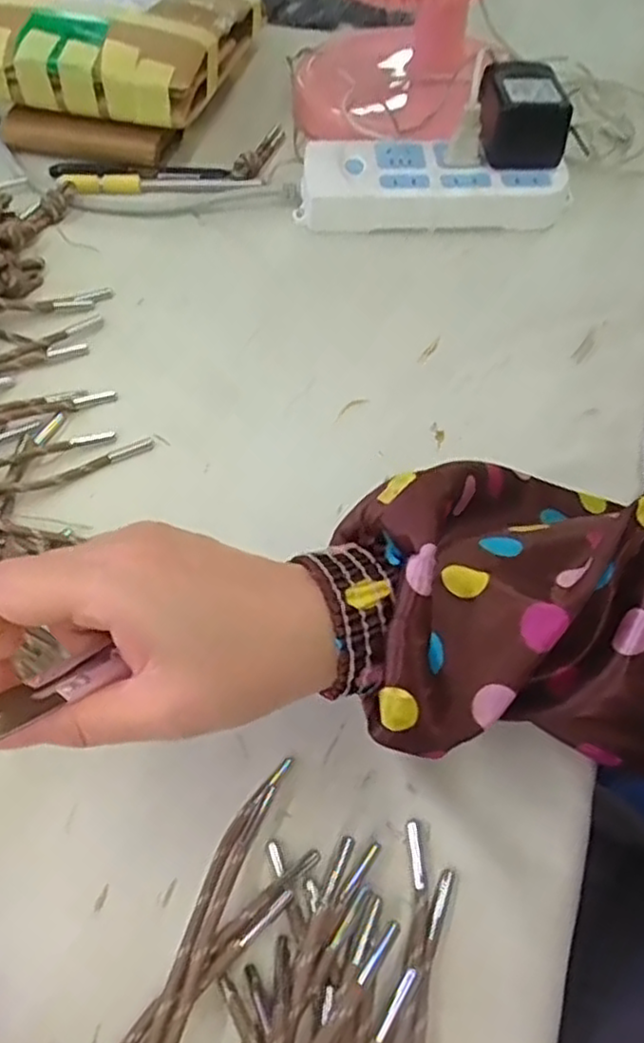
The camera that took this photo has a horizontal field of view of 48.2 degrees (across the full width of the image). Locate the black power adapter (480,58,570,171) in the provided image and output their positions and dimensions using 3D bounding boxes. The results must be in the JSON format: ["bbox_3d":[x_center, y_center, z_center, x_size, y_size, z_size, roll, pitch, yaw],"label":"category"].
[{"bbox_3d":[0.142,-0.290,0.513,0.061,0.043,0.068,7,55,2],"label":"black power adapter"}]

